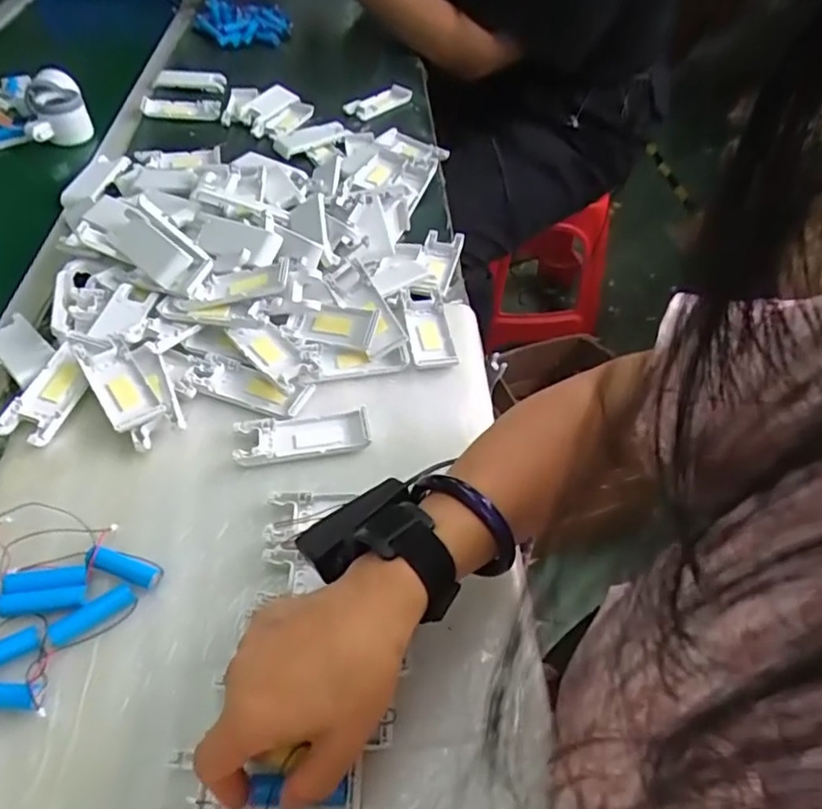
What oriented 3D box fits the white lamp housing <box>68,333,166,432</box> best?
[{"bbox_3d":[-0.239,-0.021,0.498,0.038,0.021,0.115,-30,55,-25],"label":"white lamp housing"}]

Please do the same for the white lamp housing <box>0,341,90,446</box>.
[{"bbox_3d":[-0.287,-0.009,0.490,0.045,0.017,0.088,14,50,11],"label":"white lamp housing"}]

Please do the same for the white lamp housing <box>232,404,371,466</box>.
[{"bbox_3d":[-0.083,0.023,0.475,0.101,0.008,0.041,-7,49,-8],"label":"white lamp housing"}]

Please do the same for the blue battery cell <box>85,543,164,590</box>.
[{"bbox_3d":[-0.191,0.108,0.407,0.052,0.010,0.016,16,50,12],"label":"blue battery cell"}]

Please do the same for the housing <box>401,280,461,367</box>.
[{"bbox_3d":[0.016,-0.072,0.568,0.038,0.013,0.111,-6,49,-6],"label":"housing"}]

